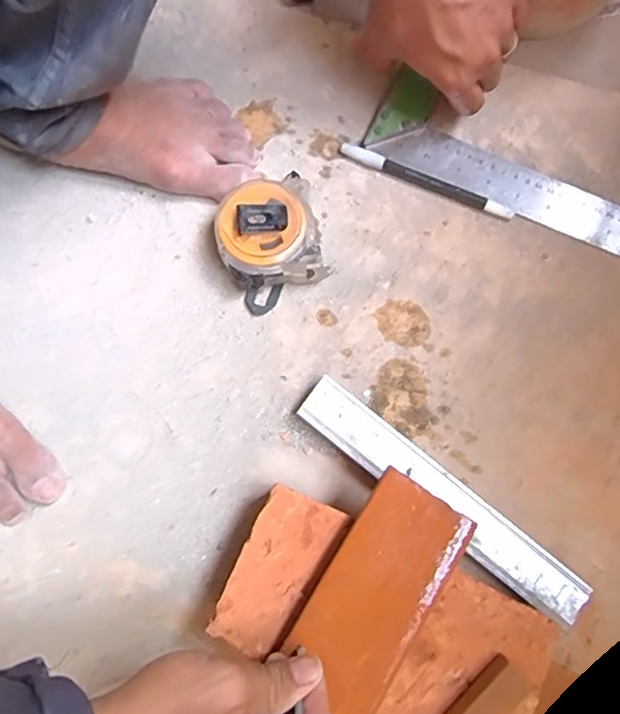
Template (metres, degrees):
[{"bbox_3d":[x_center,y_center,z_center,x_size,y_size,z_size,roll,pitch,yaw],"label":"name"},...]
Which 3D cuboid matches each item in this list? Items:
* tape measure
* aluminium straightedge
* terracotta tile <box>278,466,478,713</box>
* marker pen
[{"bbox_3d":[-0.028,-0.086,0.425,0.076,0.043,0.076,-28,78,-8],"label":"tape measure"},{"bbox_3d":[0.087,0.096,0.394,0.221,0.021,0.035,39,78,8],"label":"aluminium straightedge"},{"bbox_3d":[0.036,0.138,0.325,0.063,0.015,0.133,33,78,7],"label":"terracotta tile"},{"bbox_3d":[0.091,-0.140,0.455,0.144,0.009,0.009,25,77,5],"label":"marker pen"}]

